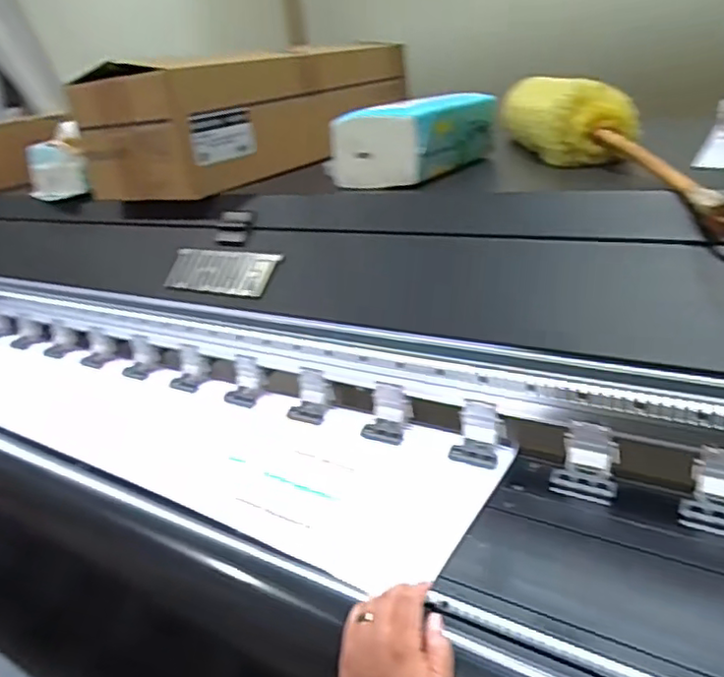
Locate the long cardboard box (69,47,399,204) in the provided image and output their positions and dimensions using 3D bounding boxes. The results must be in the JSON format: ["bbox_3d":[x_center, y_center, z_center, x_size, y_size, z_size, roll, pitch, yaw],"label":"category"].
[{"bbox_3d":[-0.144,-0.310,0.857,0.189,0.137,0.474,8,27,32],"label":"long cardboard box"}]

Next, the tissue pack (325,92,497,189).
[{"bbox_3d":[0.056,-0.209,0.642,0.104,0.070,0.162,8,27,32],"label":"tissue pack"}]

